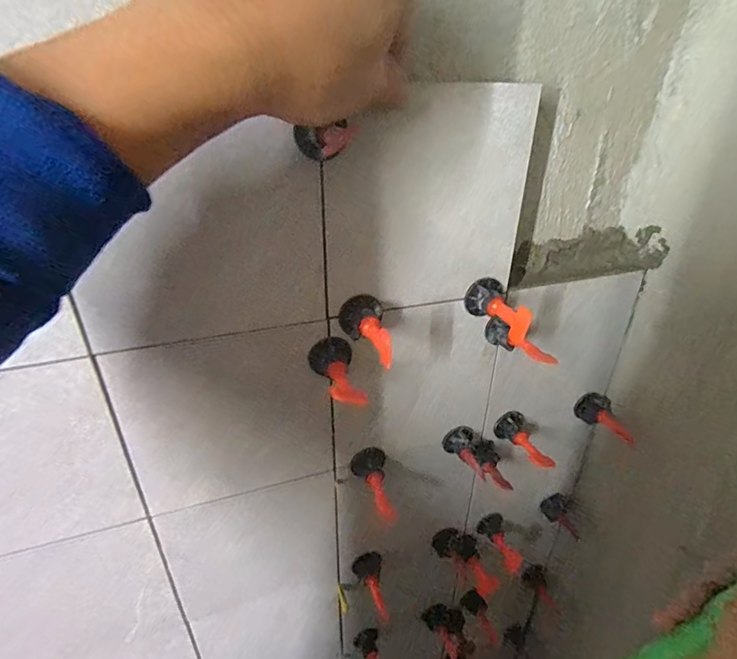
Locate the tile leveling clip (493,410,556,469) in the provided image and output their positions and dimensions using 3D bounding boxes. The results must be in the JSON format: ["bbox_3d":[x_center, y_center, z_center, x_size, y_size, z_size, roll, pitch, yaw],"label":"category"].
[{"bbox_3d":[0.145,0.106,0.408,0.030,0.026,0.055,-7,30,-14],"label":"tile leveling clip"}]

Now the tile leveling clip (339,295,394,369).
[{"bbox_3d":[0.005,0.004,0.308,0.030,0.029,0.056,-16,51,-27],"label":"tile leveling clip"}]

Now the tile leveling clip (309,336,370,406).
[{"bbox_3d":[-0.022,0.030,0.307,0.031,0.026,0.051,-7,30,-14],"label":"tile leveling clip"}]

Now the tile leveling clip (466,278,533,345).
[{"bbox_3d":[0.095,-0.015,0.329,0.033,0.030,0.056,-1,29,-4],"label":"tile leveling clip"}]

